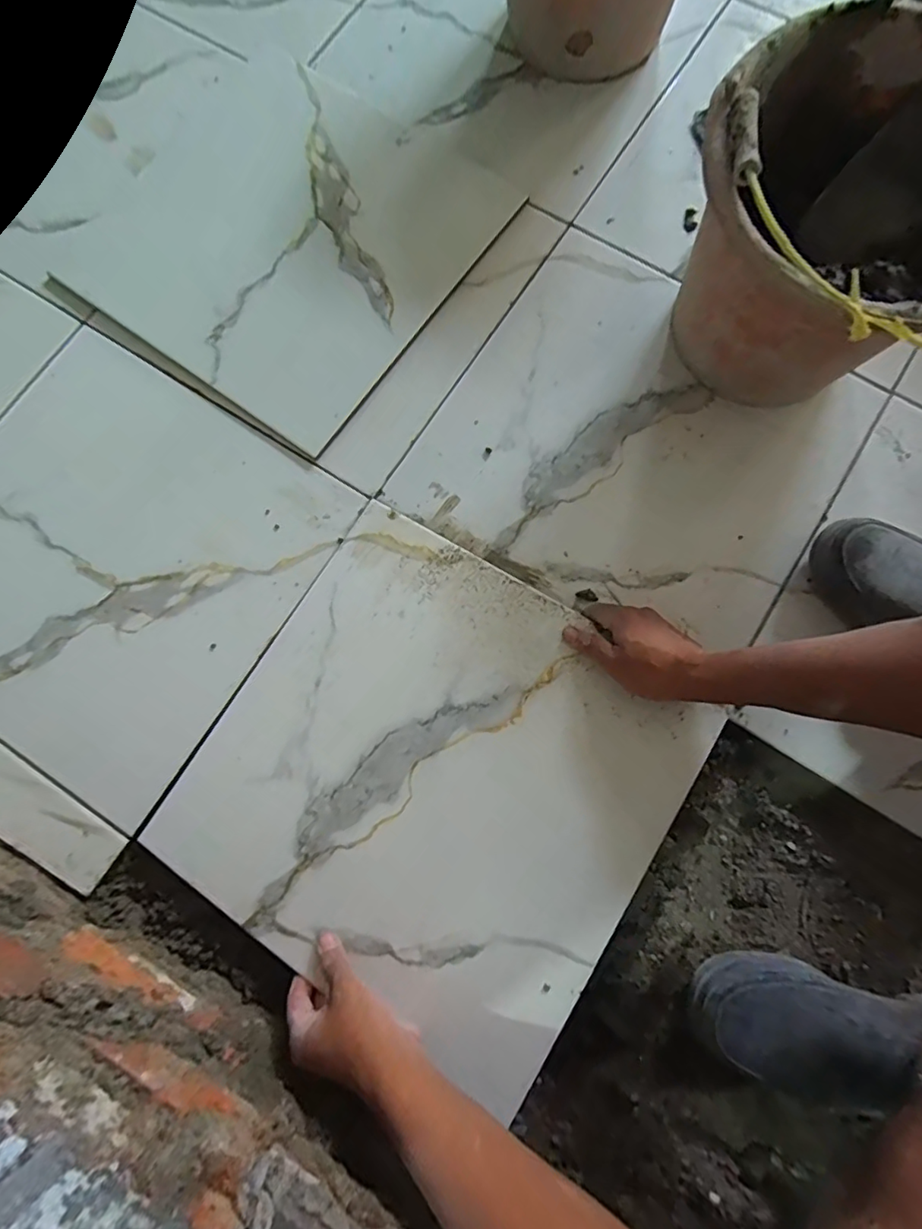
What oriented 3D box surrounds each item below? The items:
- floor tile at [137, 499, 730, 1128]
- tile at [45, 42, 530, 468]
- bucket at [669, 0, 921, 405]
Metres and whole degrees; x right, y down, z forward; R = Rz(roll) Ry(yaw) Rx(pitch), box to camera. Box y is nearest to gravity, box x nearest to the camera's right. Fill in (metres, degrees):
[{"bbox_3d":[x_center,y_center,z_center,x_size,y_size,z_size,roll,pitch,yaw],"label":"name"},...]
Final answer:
[{"bbox_3d":[-0.026,0.142,0.487,0.389,0.011,0.382,30,81,11],"label":"floor tile"},{"bbox_3d":[-0.207,-0.438,0.626,0.410,0.016,0.406,34,80,9],"label":"tile"},{"bbox_3d":[0.318,-0.317,0.482,0.273,0.212,0.254,0,79,1],"label":"bucket"}]

